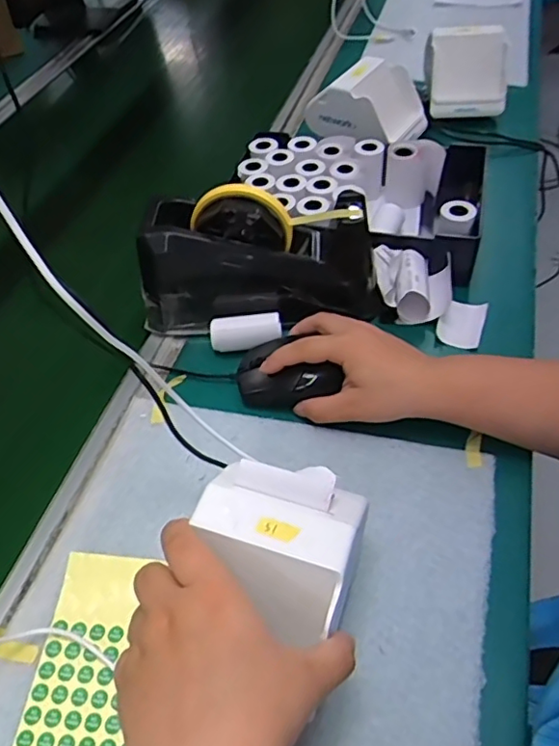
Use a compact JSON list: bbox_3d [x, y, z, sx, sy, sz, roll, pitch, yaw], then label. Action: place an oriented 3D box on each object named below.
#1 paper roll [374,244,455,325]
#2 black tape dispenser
[{"bbox_3d":[0.122,-0.082,0.527,0.068,0.043,0.058,3,48,8],"label":"paper roll"},{"bbox_3d":[-0.019,-0.098,0.508,0.204,0.108,0.063,0,48,6],"label":"black tape dispenser"}]

